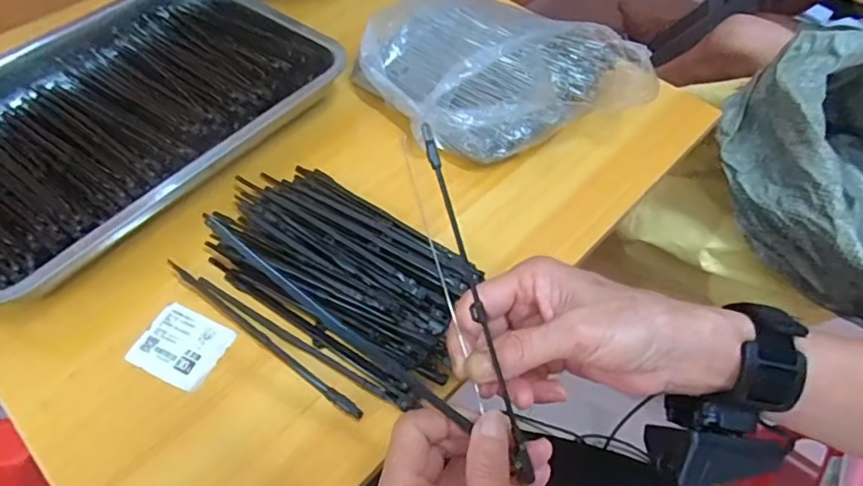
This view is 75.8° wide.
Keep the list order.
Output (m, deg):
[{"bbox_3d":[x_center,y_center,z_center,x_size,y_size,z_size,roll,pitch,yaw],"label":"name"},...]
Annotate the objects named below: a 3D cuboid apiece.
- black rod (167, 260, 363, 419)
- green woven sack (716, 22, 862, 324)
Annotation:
[{"bbox_3d":[-0.120,0.062,0.381,0.186,0.007,0.008,32,60,19],"label":"black rod"},{"bbox_3d":[0.489,-0.068,0.598,0.319,0.198,0.303,-25,59,-19],"label":"green woven sack"}]

